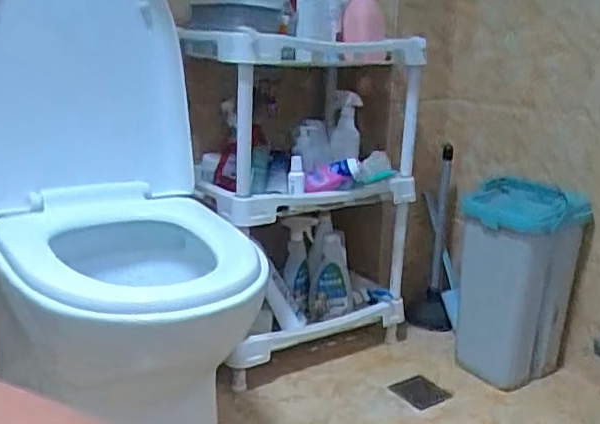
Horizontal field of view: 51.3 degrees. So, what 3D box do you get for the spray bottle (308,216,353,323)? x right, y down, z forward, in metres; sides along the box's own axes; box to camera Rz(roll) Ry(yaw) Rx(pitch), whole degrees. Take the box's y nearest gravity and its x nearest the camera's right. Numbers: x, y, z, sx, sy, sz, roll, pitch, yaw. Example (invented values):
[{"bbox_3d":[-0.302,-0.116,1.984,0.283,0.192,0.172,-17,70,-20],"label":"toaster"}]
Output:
[{"bbox_3d":[0.071,0.148,1.449,0.104,0.227,0.080,2,15,1],"label":"spray bottle"}]

